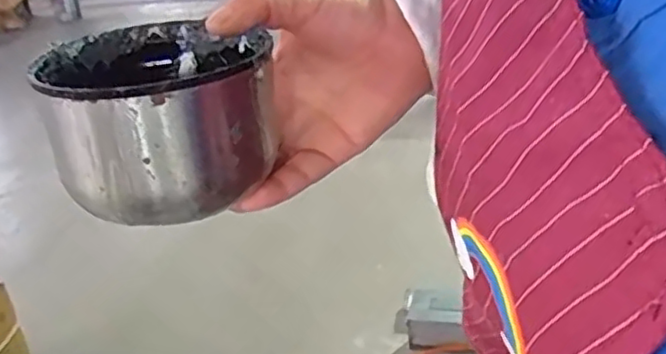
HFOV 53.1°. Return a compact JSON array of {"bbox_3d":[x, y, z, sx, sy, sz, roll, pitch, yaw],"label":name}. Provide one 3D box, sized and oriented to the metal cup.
[{"bbox_3d":[-0.077,-0.028,0.301,0.093,0.062,0.103,-16,26,-20],"label":"metal cup"}]

